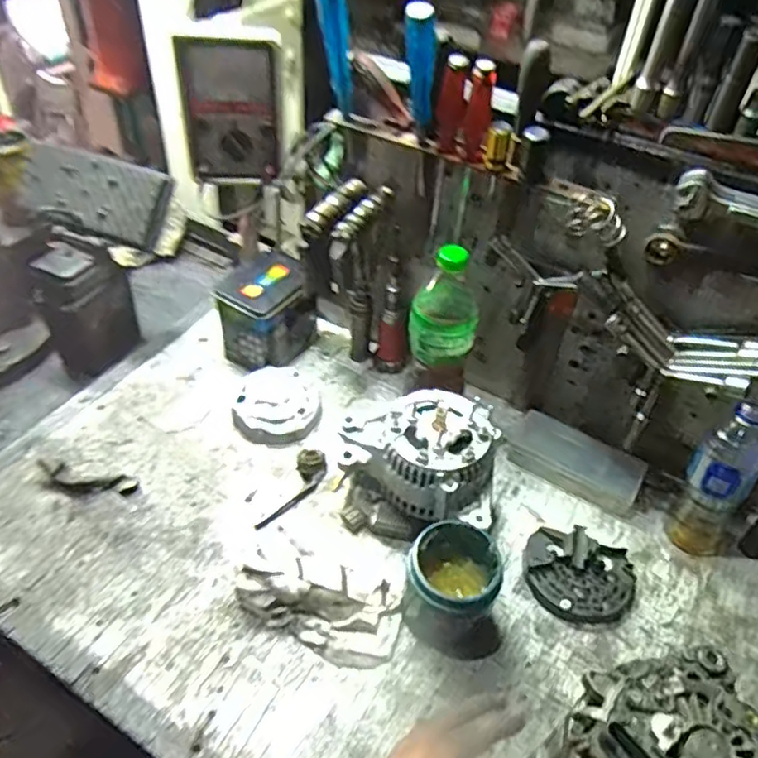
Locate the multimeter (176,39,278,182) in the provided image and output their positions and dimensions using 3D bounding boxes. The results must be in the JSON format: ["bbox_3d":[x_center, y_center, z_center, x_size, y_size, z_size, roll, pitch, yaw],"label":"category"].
[{"bbox_3d":[-0.177,-0.322,0.763,0.113,0.155,0.043,-8,47,-13],"label":"multimeter"}]

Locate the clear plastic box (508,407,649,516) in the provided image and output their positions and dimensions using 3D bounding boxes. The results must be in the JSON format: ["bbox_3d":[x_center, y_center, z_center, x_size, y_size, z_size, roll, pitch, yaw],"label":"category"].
[{"bbox_3d":[0.244,0.106,0.801,0.169,0.030,0.066,26,49,19],"label":"clear plastic box"}]

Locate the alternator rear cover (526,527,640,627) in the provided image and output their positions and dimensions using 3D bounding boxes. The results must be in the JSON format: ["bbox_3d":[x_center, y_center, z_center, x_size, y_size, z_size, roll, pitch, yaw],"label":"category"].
[{"bbox_3d":[0.223,0.215,0.694,0.118,0.029,0.097,10,45,4],"label":"alternator rear cover"}]

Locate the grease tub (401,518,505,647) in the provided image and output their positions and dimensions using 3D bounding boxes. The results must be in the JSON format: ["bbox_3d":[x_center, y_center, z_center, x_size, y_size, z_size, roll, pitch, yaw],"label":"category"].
[{"bbox_3d":[0.078,0.203,0.642,0.085,0.100,0.100,30,50,22],"label":"grease tub"}]

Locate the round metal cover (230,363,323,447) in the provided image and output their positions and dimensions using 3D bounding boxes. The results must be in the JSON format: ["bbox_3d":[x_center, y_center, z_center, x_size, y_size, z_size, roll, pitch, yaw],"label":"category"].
[{"bbox_3d":[-0.134,0.035,0.840,0.110,0.035,0.113,3,45,-3],"label":"round metal cover"}]

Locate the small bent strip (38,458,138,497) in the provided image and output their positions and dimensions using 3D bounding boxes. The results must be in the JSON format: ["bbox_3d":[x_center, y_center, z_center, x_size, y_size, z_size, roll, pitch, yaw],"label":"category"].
[{"bbox_3d":[-0.350,0.121,0.747,0.123,0.014,0.031,8,45,2],"label":"small bent strip"}]

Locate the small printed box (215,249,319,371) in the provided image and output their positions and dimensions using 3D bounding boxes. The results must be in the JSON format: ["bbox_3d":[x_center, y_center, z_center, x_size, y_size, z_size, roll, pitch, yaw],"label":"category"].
[{"bbox_3d":[-0.159,-0.094,0.903,0.107,0.125,0.125,28,49,20],"label":"small printed box"}]

